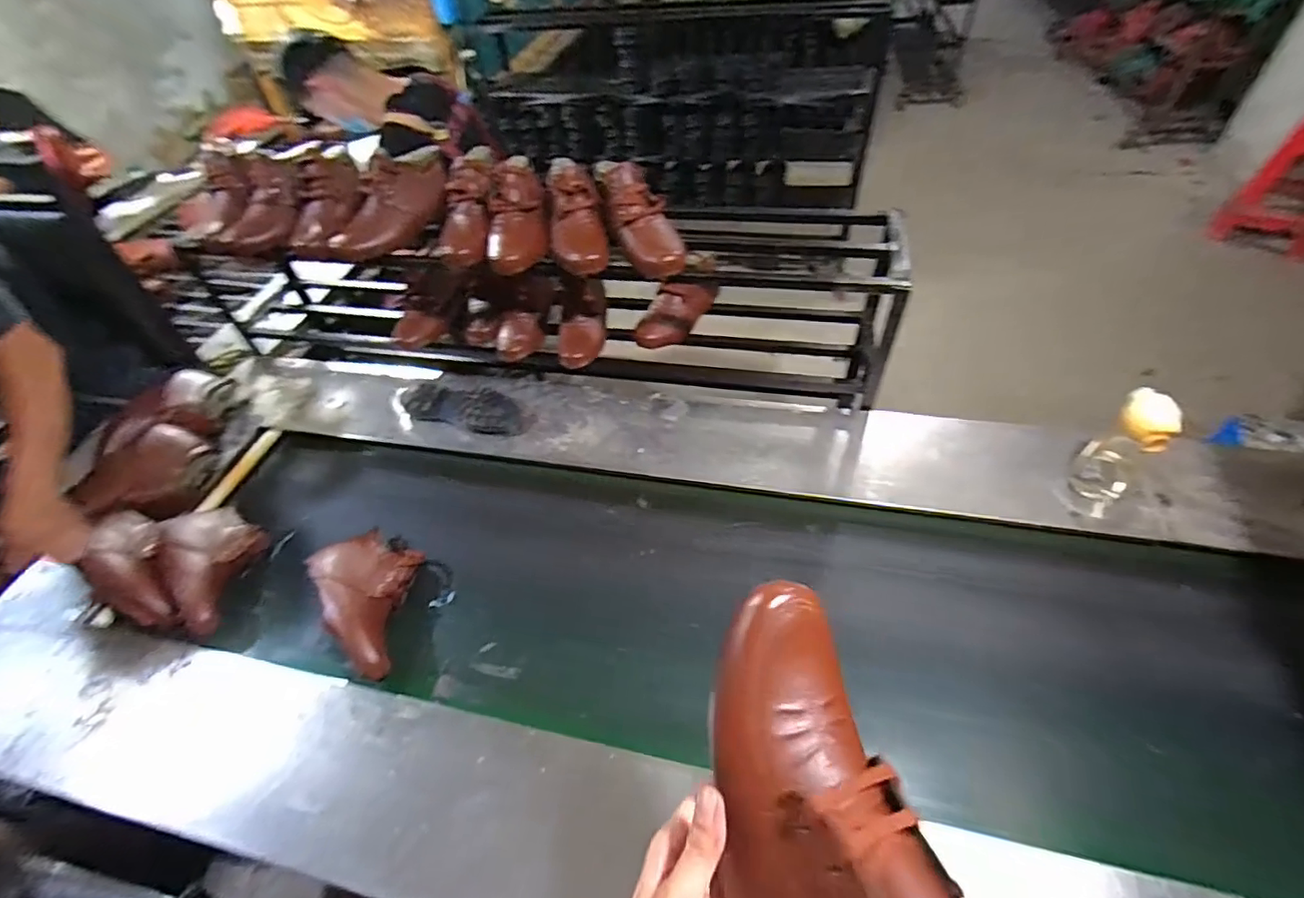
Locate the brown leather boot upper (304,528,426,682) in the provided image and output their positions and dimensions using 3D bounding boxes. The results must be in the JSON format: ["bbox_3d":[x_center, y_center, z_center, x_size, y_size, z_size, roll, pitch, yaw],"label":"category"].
[{"bbox_3d":[-0.462,0.238,0.951,0.166,0.060,0.238,-38,57,-24],"label":"brown leather boot upper"}]

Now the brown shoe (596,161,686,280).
[{"bbox_3d":[-0.028,-0.412,0.987,0.077,0.090,0.267,-24,79,-15],"label":"brown shoe"}]

